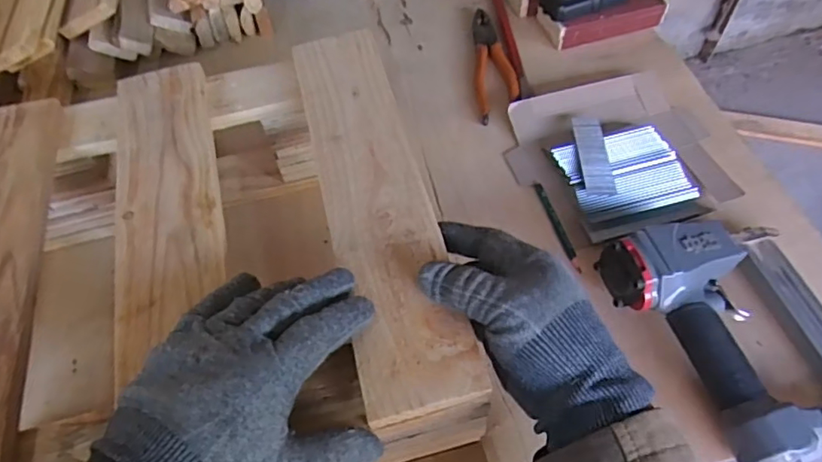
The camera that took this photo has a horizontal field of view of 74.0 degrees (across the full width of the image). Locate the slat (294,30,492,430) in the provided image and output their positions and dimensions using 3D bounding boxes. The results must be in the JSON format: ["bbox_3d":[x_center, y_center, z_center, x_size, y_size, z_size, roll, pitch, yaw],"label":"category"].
[{"bbox_3d":[-0.027,-0.033,0.415,0.077,0.017,0.344,-13,57,-5],"label":"slat"}]

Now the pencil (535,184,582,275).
[{"bbox_3d":[0.143,-0.005,0.532,0.009,0.005,0.102,-14,56,-5],"label":"pencil"}]

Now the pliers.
[{"bbox_3d":[0.099,-0.206,0.666,0.050,0.017,0.187,-5,56,1],"label":"pliers"}]

